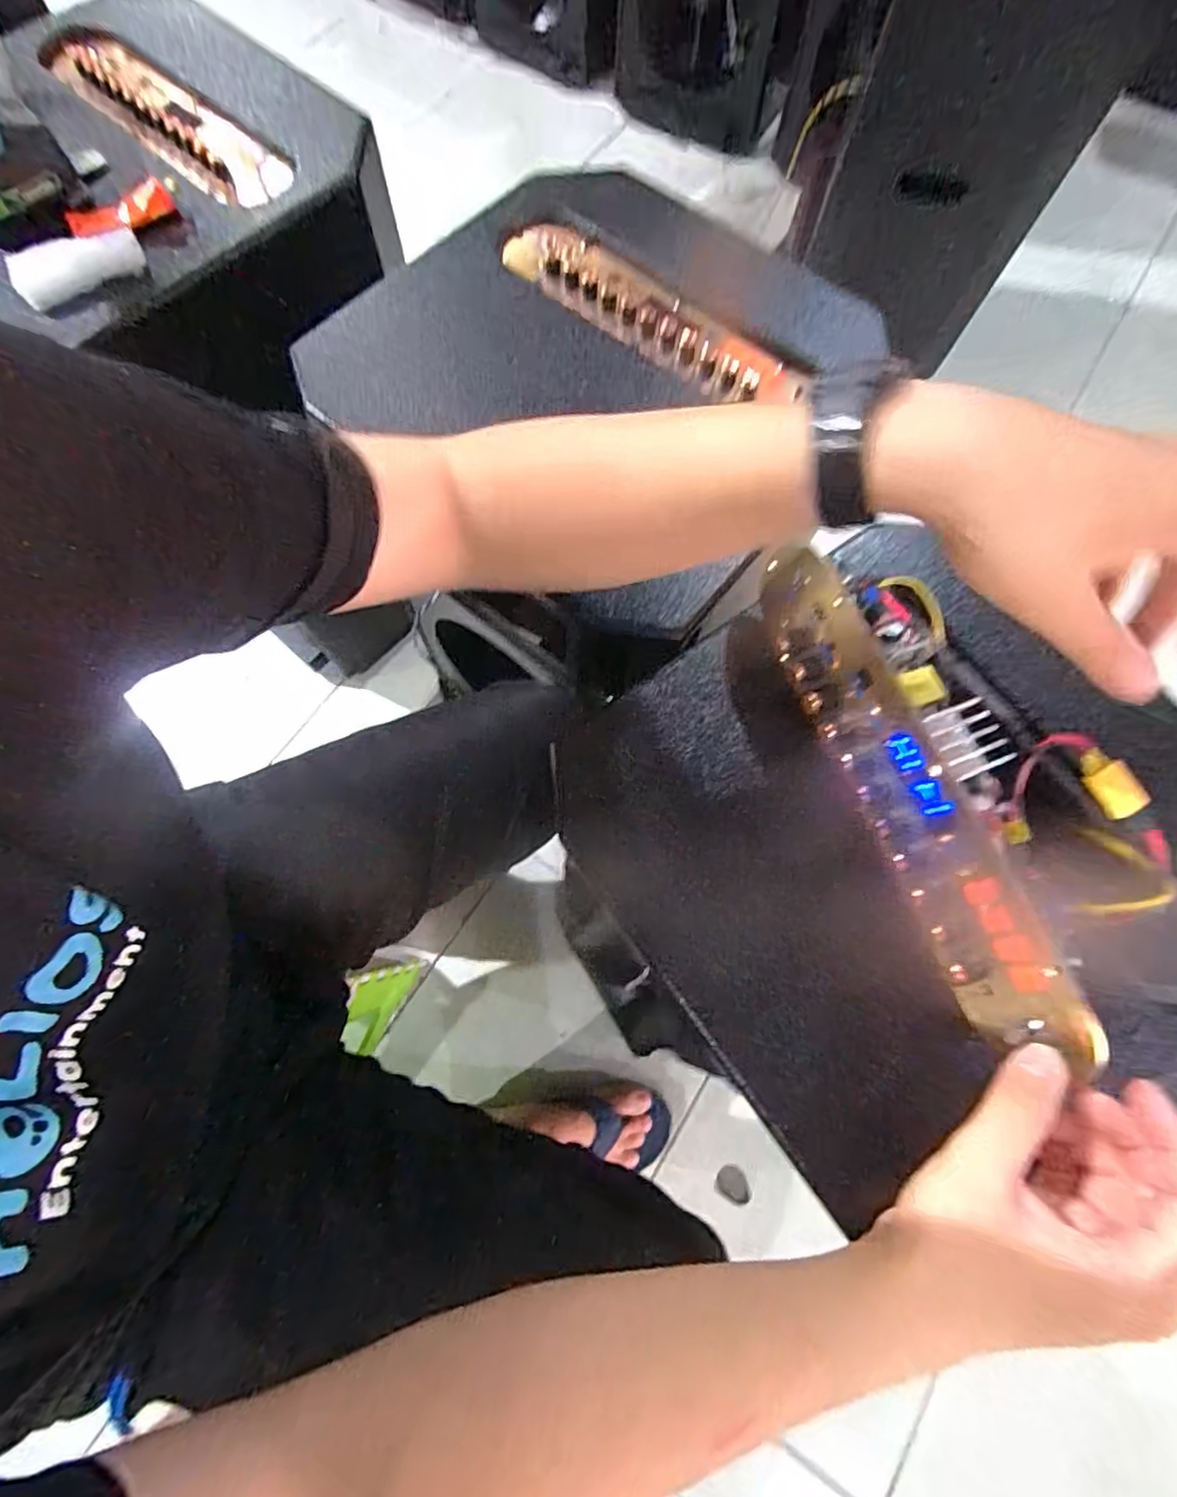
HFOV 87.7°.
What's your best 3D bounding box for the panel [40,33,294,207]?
[{"bbox_3d":[-0.368,-0.544,0.528,0.261,0.032,0.075,39,76,10],"label":"panel"}]

